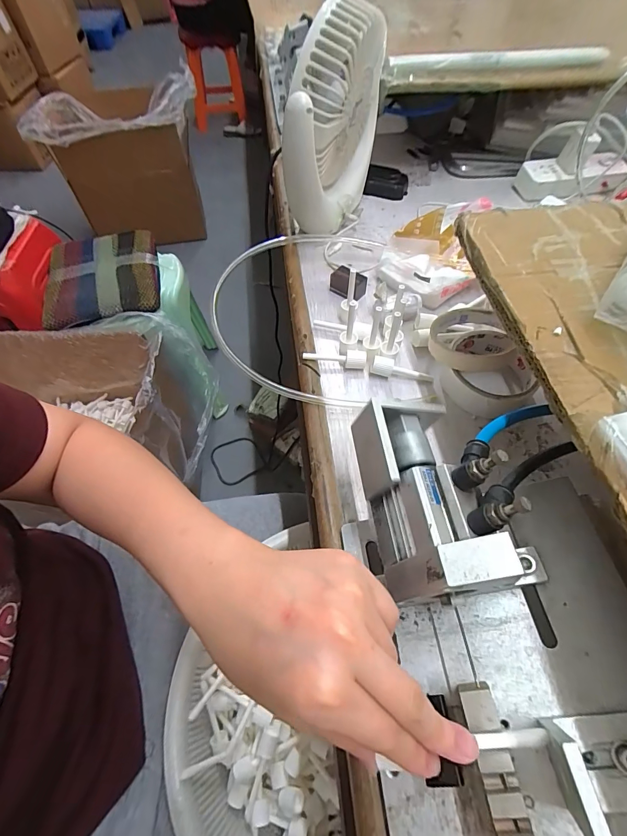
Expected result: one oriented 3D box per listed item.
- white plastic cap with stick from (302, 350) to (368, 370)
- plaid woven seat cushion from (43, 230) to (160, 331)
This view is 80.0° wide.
[{"bbox_3d":[0.022,-0.061,0.390,0.064,0.017,0.013,6,58,5],"label":"white plastic cap with stick"},{"bbox_3d":[-0.506,-0.341,0.890,0.256,0.026,0.326,-13,58,-7],"label":"plaid woven seat cushion"}]

